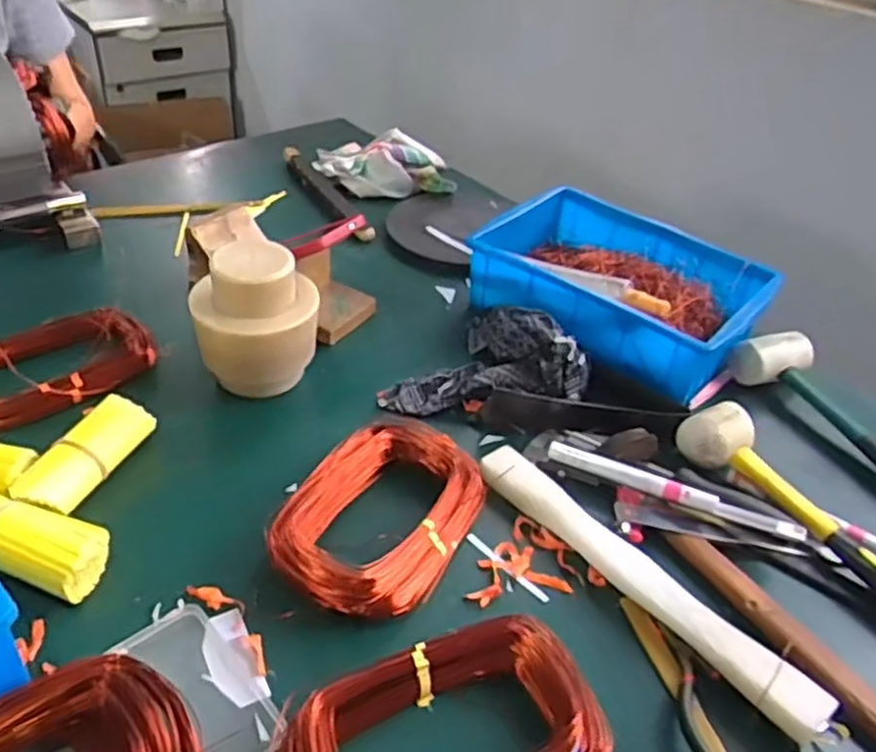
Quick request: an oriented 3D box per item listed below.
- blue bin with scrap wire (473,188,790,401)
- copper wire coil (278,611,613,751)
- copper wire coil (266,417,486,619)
[{"bbox_3d":[0.199,-0.102,0.822,0.296,0.082,0.215,30,44,26],"label":"blue bin with scrap wire"},{"bbox_3d":[0.003,0.213,0.437,0.193,0.039,0.108,-12,42,-22],"label":"copper wire coil"},{"bbox_3d":[-0.042,0.102,0.563,0.120,0.050,0.171,22,41,18],"label":"copper wire coil"}]

